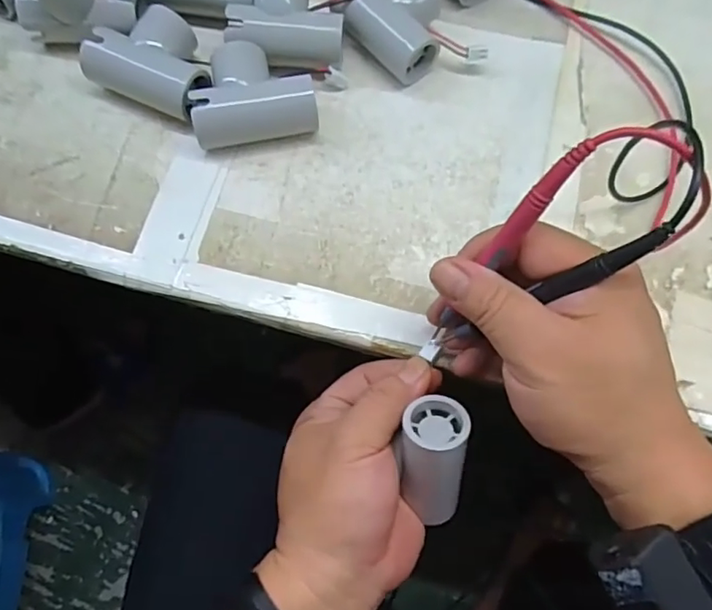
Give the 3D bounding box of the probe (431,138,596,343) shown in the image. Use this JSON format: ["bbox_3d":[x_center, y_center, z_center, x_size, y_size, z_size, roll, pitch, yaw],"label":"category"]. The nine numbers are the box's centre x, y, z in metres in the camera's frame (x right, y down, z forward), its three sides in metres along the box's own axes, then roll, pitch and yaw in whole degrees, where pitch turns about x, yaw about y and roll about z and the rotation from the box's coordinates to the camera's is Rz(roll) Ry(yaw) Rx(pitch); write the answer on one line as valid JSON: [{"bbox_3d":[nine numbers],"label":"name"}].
[{"bbox_3d":[0.064,-0.021,0.259,0.011,0.130,0.009,41,47,13],"label":"probe"}]

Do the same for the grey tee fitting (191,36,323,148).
[{"bbox_3d":[-0.064,-0.133,0.351,0.075,0.033,0.060,-16,71,-6],"label":"grey tee fitting"}]

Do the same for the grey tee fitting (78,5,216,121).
[{"bbox_3d":[-0.123,-0.152,0.355,0.076,0.035,0.056,26,72,8],"label":"grey tee fitting"}]

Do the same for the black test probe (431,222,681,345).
[{"bbox_3d":[0.081,-0.003,0.257,0.008,0.129,0.009,4,66,-36],"label":"black test probe"}]

